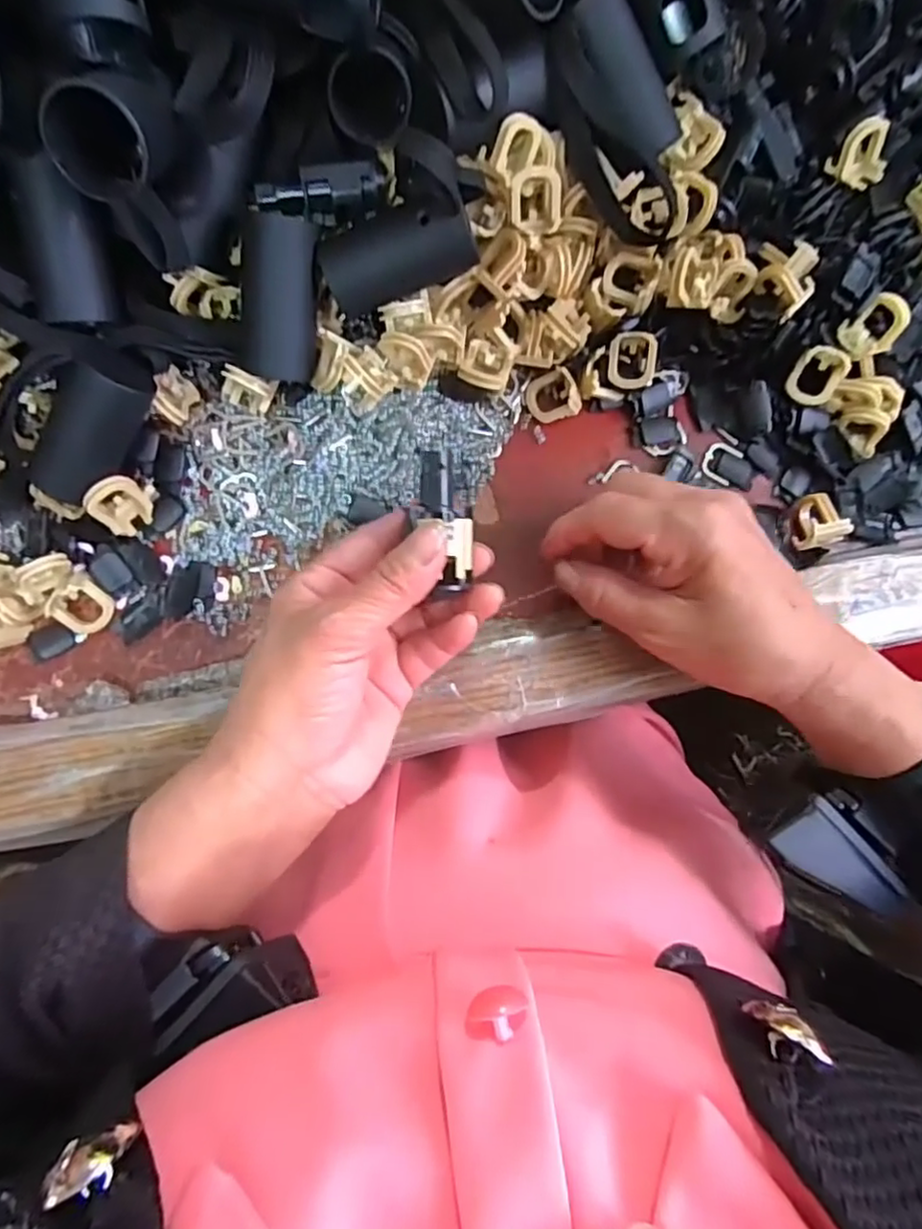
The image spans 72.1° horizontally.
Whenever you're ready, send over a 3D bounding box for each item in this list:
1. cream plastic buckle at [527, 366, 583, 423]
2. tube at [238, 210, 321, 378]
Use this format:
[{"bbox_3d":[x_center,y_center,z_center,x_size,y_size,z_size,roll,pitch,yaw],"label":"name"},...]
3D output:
[{"bbox_3d":[0.046,-0.106,0.305,0.025,0.014,0.020,-16,88,-5],"label":"cream plastic buckle"},{"bbox_3d":[-0.076,-0.135,0.271,0.031,0.027,0.062,9,123,-4],"label":"tube"}]

